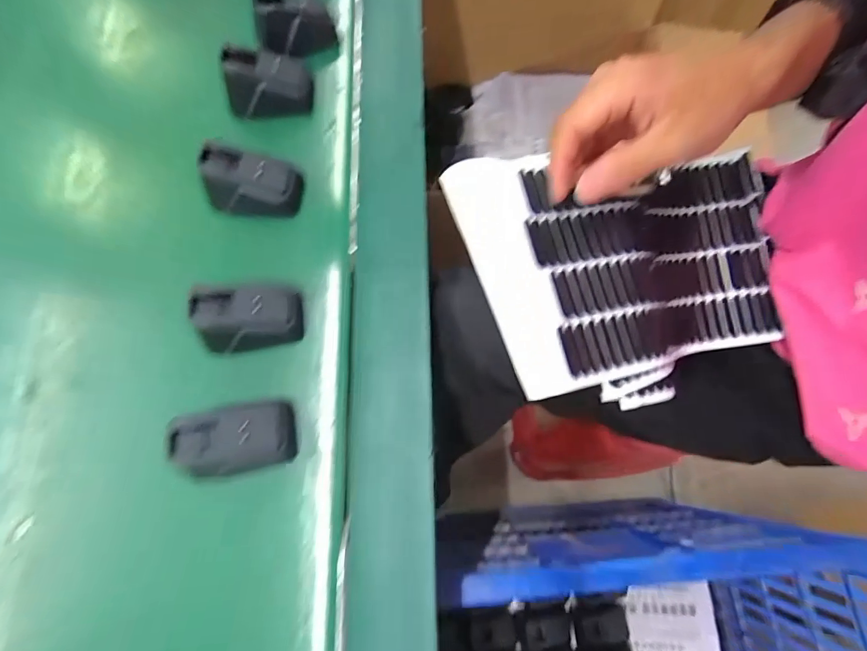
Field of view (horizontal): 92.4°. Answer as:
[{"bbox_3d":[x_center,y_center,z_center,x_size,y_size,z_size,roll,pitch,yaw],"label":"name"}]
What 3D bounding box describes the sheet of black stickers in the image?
[{"bbox_3d":[0.159,-0.048,0.327,0.283,0.042,0.193,-10,79,-23],"label":"sheet of black stickers"}]

